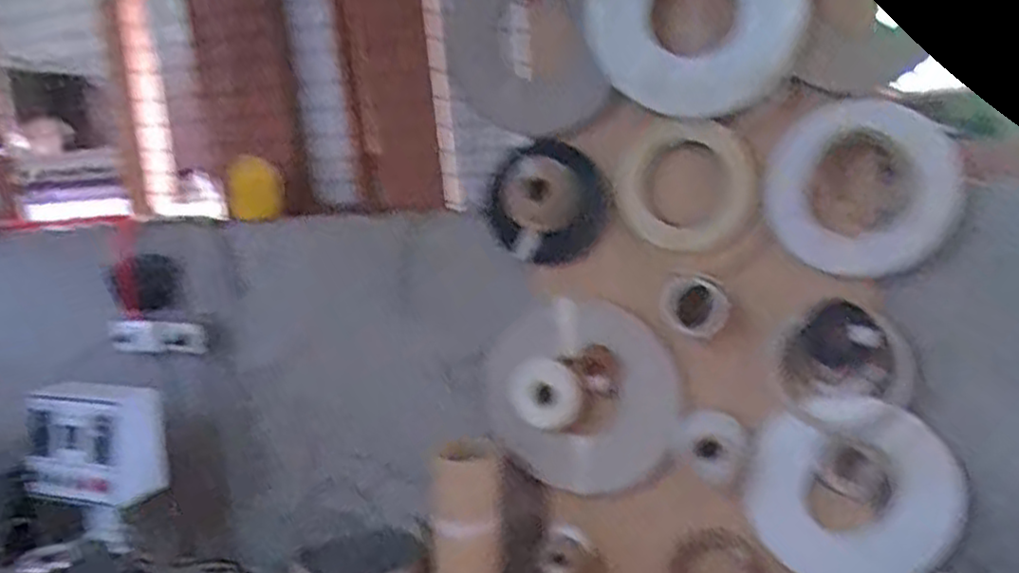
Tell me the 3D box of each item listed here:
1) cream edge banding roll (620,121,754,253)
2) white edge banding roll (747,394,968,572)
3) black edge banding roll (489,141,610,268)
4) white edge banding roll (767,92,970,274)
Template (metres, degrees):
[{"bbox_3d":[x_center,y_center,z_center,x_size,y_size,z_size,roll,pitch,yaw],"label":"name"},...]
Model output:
[{"bbox_3d":[0.330,-0.184,1.424,0.247,0.246,0.027,9,21,15],"label":"cream edge banding roll"},{"bbox_3d":[0.637,0.391,1.402,0.351,0.391,0.049,-1,10,19],"label":"white edge banding roll"},{"bbox_3d":[0.084,-0.163,1.543,0.241,0.272,0.049,28,30,-5],"label":"black edge banding roll"},{"bbox_3d":[0.605,-0.167,1.306,0.298,0.296,0.061,1,11,29],"label":"white edge banding roll"}]

